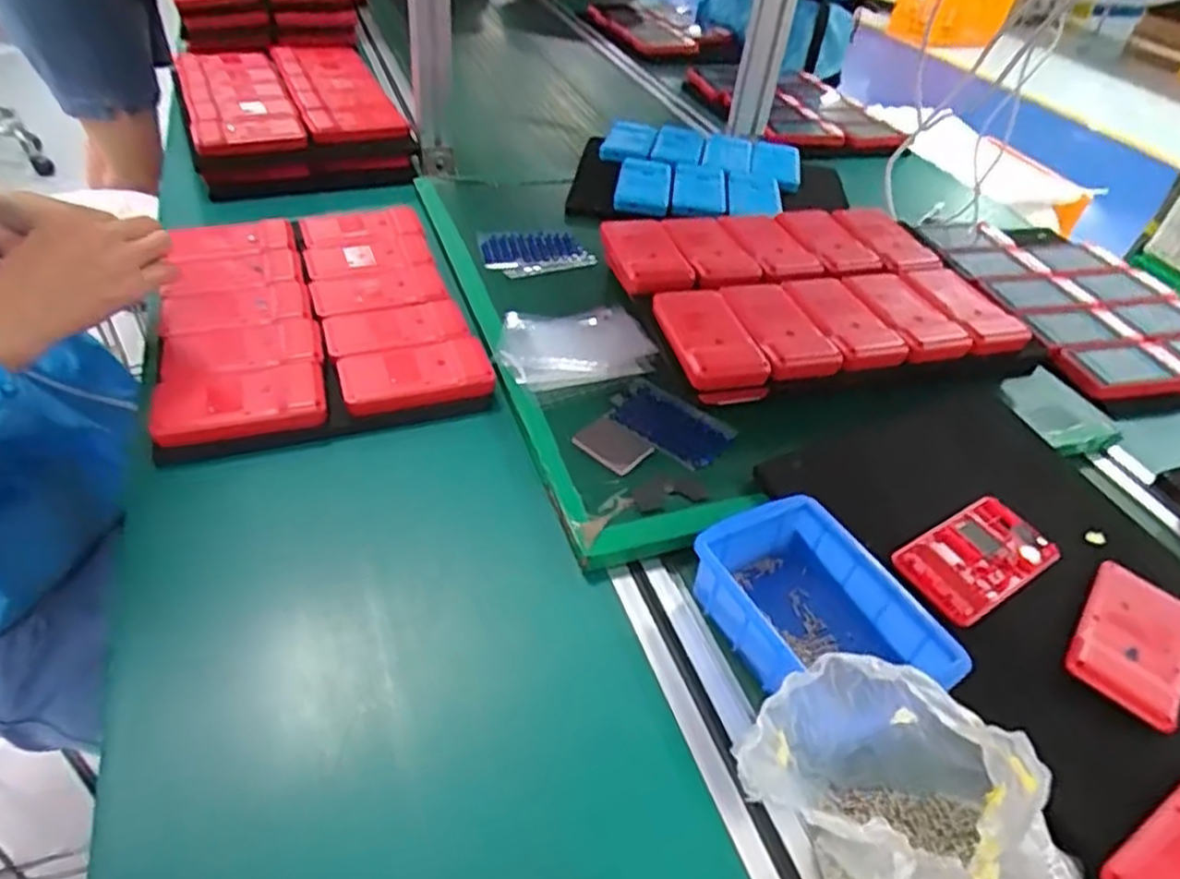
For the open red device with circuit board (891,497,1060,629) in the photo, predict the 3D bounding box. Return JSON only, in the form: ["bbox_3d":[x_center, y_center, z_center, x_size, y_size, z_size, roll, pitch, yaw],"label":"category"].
[{"bbox_3d":[0.264,0.080,0.503,0.119,0.006,0.061,-20,49,-27],"label":"open red device with circuit board"}]

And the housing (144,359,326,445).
[{"bbox_3d":[-0.263,-0.033,0.556,0.116,0.020,0.068,-8,44,-16],"label":"housing"}]

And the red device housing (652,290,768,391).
[{"bbox_3d":[0.093,-0.084,0.595,0.060,0.022,0.112,-7,44,-16],"label":"red device housing"}]

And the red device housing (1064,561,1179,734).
[{"bbox_3d":[0.347,0.124,0.468,0.062,0.012,0.122,33,48,26],"label":"red device housing"}]

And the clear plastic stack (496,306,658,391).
[{"bbox_3d":[-0.010,-0.085,0.641,0.136,0.015,0.100,-8,44,-17],"label":"clear plastic stack"}]

